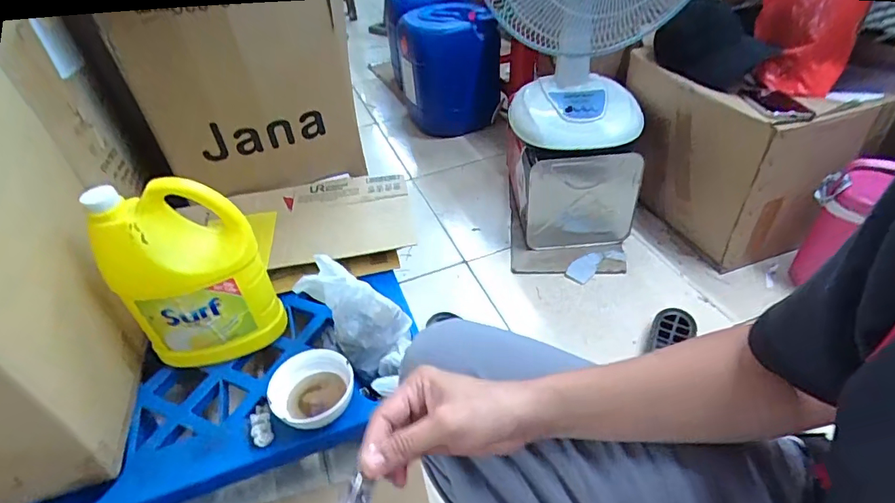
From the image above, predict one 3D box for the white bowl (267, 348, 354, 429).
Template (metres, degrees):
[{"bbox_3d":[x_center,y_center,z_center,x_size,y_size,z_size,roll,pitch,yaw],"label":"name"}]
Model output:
[{"bbox_3d":[-0.188,0.194,0.678,0.106,0.060,0.116,-3,41,2],"label":"white bowl"}]

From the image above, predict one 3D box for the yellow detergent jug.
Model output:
[{"bbox_3d":[-0.363,0.037,0.691,0.171,0.288,0.091,-4,41,0],"label":"yellow detergent jug"}]

